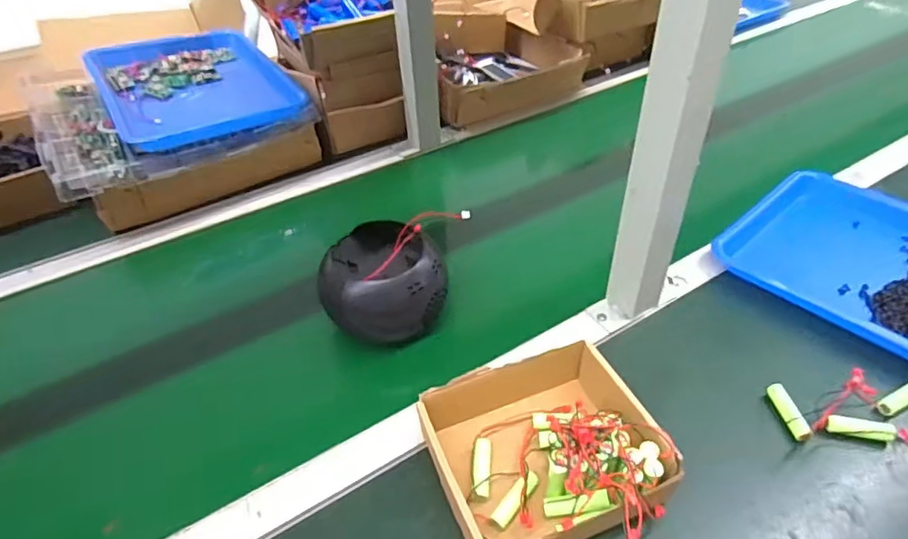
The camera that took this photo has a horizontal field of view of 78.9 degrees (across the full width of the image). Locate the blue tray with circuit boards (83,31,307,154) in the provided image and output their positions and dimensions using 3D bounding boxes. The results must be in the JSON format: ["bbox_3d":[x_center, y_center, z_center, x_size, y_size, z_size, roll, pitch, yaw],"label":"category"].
[{"bbox_3d":[-0.399,-0.289,0.845,0.250,0.034,0.331,-25,47,-24],"label":"blue tray with circuit boards"}]

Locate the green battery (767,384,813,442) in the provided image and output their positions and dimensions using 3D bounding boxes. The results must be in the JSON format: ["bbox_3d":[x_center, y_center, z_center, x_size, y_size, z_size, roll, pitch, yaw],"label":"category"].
[{"bbox_3d":[0.295,0.126,0.487,0.014,0.018,0.053,-4,42,-3],"label":"green battery"}]

